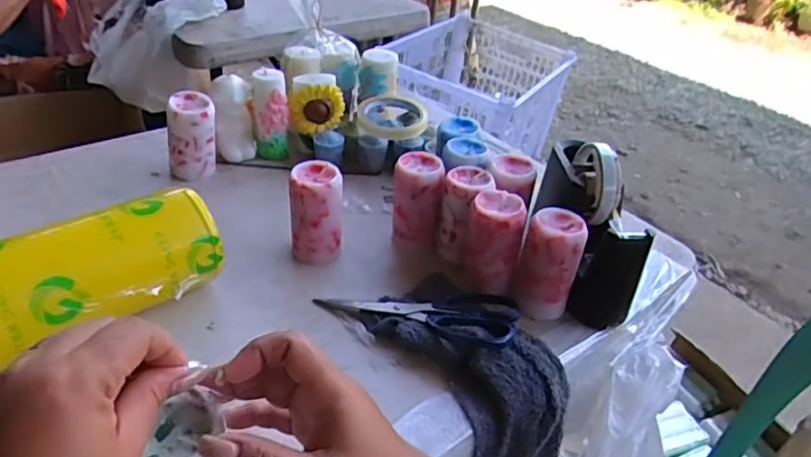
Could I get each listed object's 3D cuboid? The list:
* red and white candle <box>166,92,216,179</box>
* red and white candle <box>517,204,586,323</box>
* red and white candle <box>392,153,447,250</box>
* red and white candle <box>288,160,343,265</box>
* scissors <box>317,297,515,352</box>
[{"bbox_3d":[-0.247,-0.104,0.681,0.053,0.093,0.044,-7,38,-18],"label":"red and white candle"},{"bbox_3d":[0.131,0.033,0.543,0.052,0.092,0.042,14,37,9],"label":"red and white candle"},{"bbox_3d":[0.010,-0.028,0.617,0.050,0.086,0.052,5,36,-3],"label":"red and white candle"},{"bbox_3d":[-0.090,-0.015,0.588,0.050,0.091,0.047,0,37,-10],"label":"red and white candle"},{"bbox_3d":[0.007,0.074,0.527,0.183,0.018,0.075,4,34,17],"label":"scissors"}]

